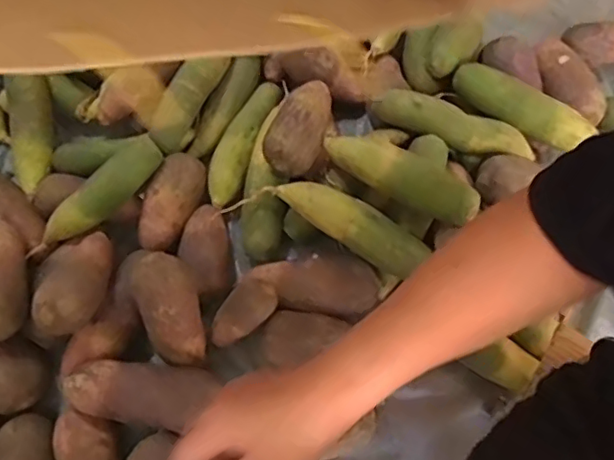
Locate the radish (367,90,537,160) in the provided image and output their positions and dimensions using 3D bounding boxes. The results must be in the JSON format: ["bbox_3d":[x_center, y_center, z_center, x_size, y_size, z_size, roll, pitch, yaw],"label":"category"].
[{"bbox_3d":[0.199,-0.145,0.763,0.224,0.040,0.048,16,66,-6],"label":"radish"}]

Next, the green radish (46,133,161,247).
[{"bbox_3d":[-0.260,-0.048,0.749,0.188,0.065,0.044,-42,71,-16],"label":"green radish"}]

